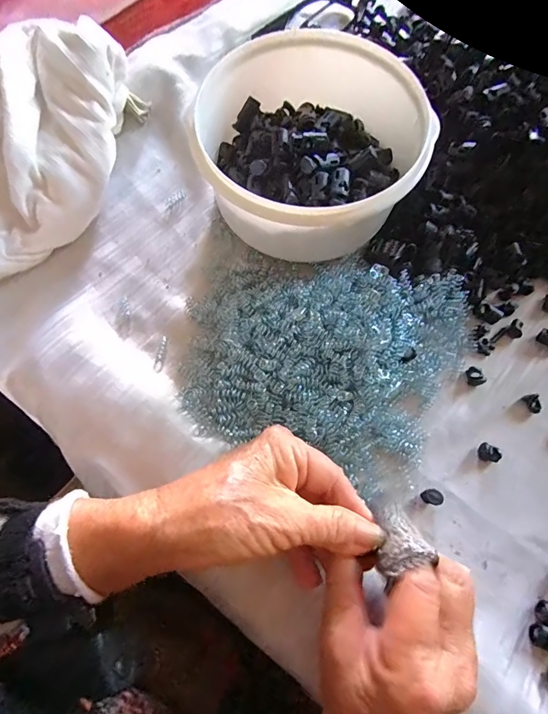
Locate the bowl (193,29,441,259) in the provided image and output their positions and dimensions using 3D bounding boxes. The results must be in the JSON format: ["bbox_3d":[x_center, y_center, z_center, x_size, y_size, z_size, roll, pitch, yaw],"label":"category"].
[{"bbox_3d":[0.024,-0.151,0.298,0.163,0.077,0.163,1,71,-3],"label":"bowl"}]

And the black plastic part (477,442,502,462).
[{"bbox_3d":[0.153,0.068,0.283,0.016,0.007,0.012,9,72,1],"label":"black plastic part"}]

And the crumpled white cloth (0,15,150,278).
[{"bbox_3d":[-0.214,-0.151,0.305,0.145,0.063,0.252,31,74,8],"label":"crumpled white cloth"}]

